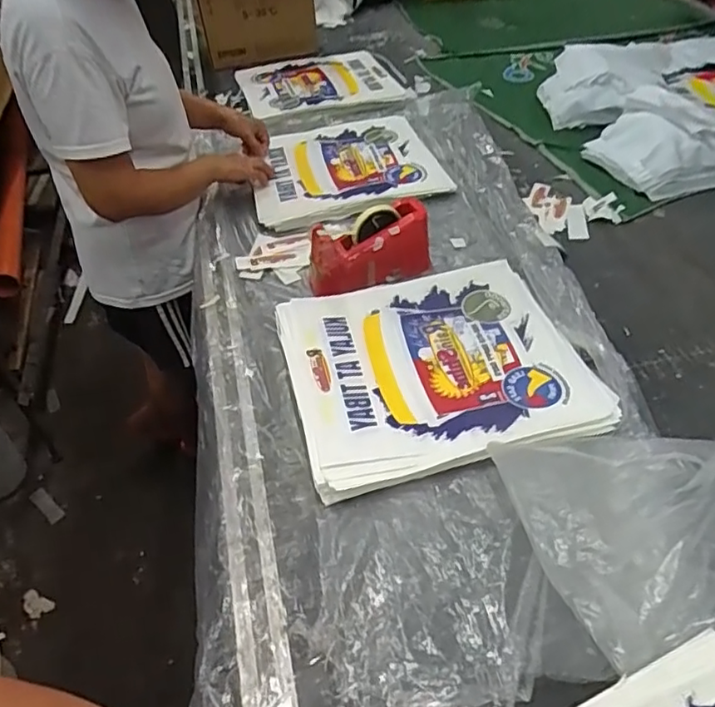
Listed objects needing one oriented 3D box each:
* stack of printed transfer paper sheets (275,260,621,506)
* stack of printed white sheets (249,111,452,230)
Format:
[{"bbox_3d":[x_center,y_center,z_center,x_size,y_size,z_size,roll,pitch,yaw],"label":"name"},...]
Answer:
[{"bbox_3d":[0.107,0.007,0.847,0.397,0.030,0.349,-12,45,-7],"label":"stack of printed transfer paper sheets"},{"bbox_3d":[-0.032,-0.395,1.245,0.370,0.025,0.343,-13,46,-8],"label":"stack of printed white sheets"}]

